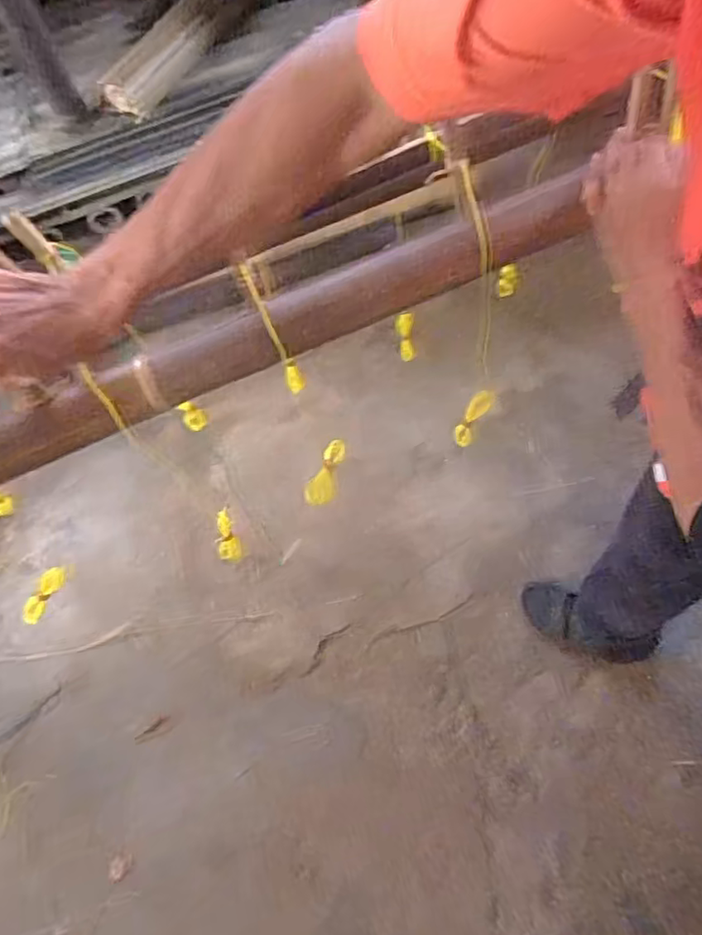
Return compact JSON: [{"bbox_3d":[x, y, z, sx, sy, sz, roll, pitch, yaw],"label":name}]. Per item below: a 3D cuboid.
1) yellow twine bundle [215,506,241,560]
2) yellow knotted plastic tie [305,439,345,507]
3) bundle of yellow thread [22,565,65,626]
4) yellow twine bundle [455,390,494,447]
[{"bbox_3d":[-0.152,0.082,0.732,0.027,0.082,0.017,3,40,1],"label":"yellow twine bundle"},{"bbox_3d":[-0.026,0.006,0.693,0.032,0.010,0.088,16,68,14],"label":"yellow knotted plastic tie"},{"bbox_3d":[-0.339,0.139,0.658,0.022,0.020,0.070,33,92,16],"label":"bundle of yellow thread"},{"bbox_3d":[0.150,-0.061,0.734,0.022,0.078,0.029,35,33,17],"label":"yellow twine bundle"}]

